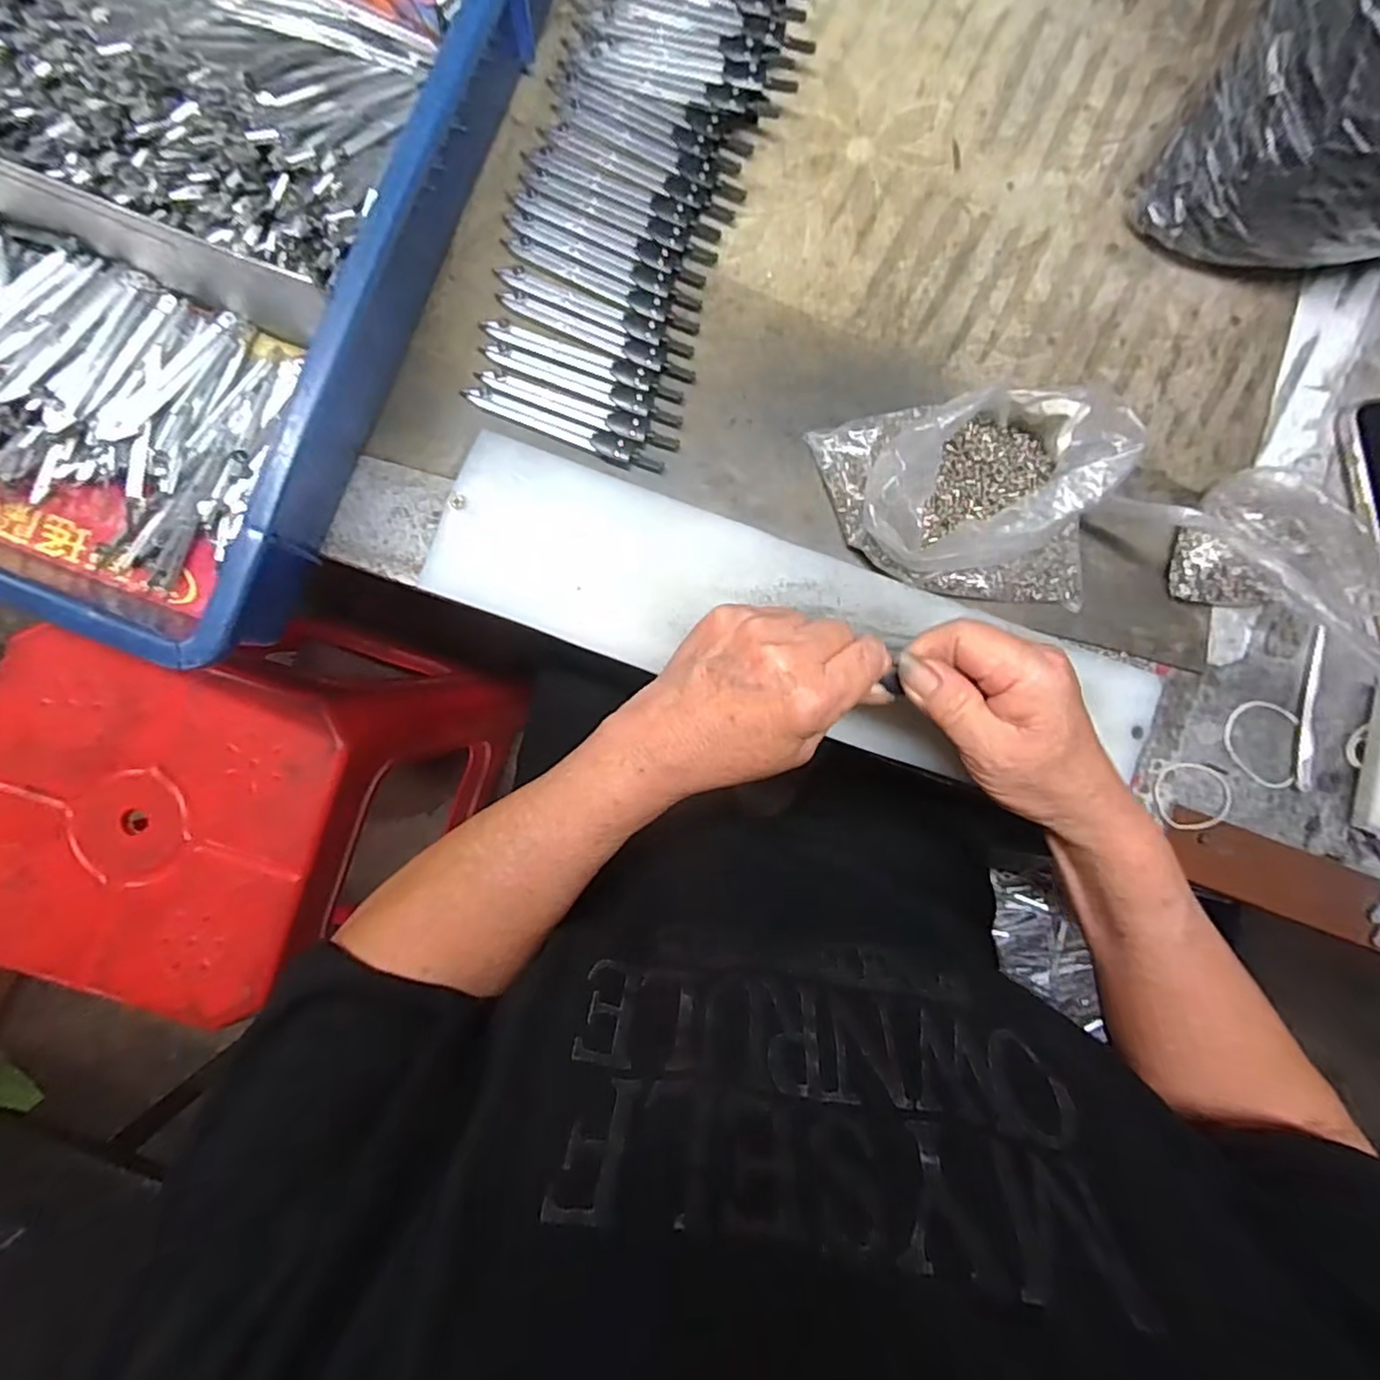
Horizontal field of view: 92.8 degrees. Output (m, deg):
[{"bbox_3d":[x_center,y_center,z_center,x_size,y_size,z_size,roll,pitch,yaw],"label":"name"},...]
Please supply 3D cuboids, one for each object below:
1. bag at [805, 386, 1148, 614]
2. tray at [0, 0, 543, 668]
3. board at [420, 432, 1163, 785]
[{"bbox_3d":[0.146,-0.102,0.349,0.143,0.055,0.099,3,90,-4],"label":"bag"},{"bbox_3d":[-0.264,-0.257,0.308,0.283,0.085,0.432,23,89,-4],"label":"tray"},{"bbox_3d":[0.060,-0.032,0.365,0.398,0.015,0.095,19,87,-2],"label":"board"}]

